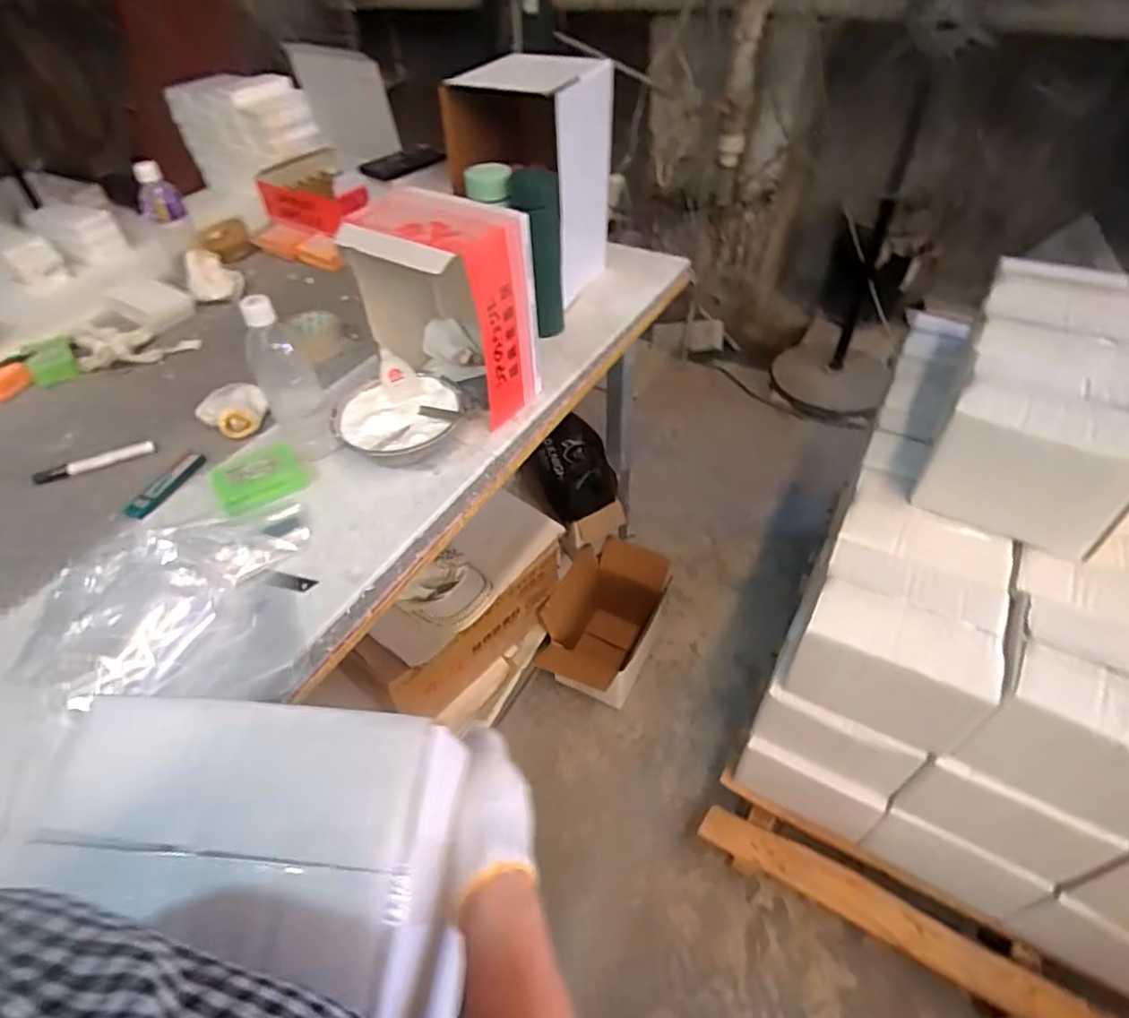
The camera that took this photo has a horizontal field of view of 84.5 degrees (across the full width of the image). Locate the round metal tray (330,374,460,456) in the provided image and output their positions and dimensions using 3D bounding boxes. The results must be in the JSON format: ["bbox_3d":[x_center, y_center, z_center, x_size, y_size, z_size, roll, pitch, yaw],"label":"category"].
[{"bbox_3d":[-0.209,-0.113,0.792,0.149,0.043,0.149,-3,50,3],"label":"round metal tray"}]

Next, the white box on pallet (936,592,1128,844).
[{"bbox_3d":[0.655,0.254,0.780,0.224,0.176,0.190,22,56,22],"label":"white box on pallet"}]

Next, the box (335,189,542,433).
[{"bbox_3d":[-0.150,-0.250,0.785,0.211,0.242,0.134,22,56,22],"label":"box"}]

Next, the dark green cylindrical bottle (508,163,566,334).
[{"bbox_3d":[-0.032,-0.358,0.889,0.061,0.223,0.048,-7,29,0],"label":"dark green cylindrical bottle"}]

